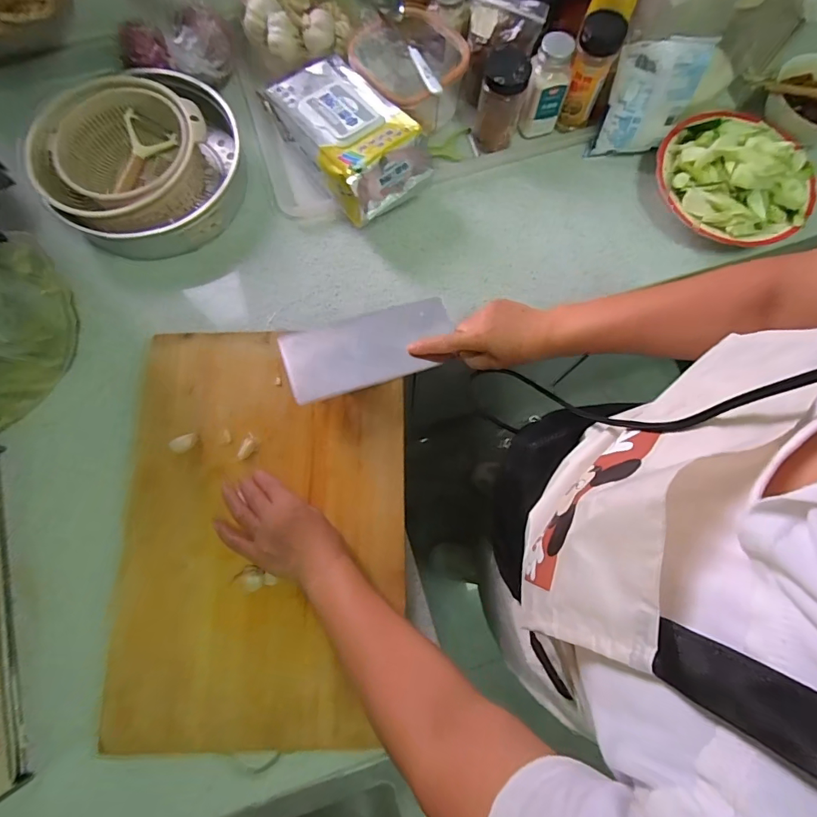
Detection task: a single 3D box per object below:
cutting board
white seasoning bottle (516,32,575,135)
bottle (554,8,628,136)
[{"bbox_3d":[-0.161,0.128,0.507,0.307,0.019,0.450,0,76,0],"label":"cutting board"},{"bbox_3d":[0.188,-0.431,0.608,0.055,0.116,0.044,21,77,5],"label":"white seasoning bottle"},{"bbox_3d":[0.241,-0.452,0.607,0.052,0.134,0.064,21,77,5],"label":"bottle"}]

